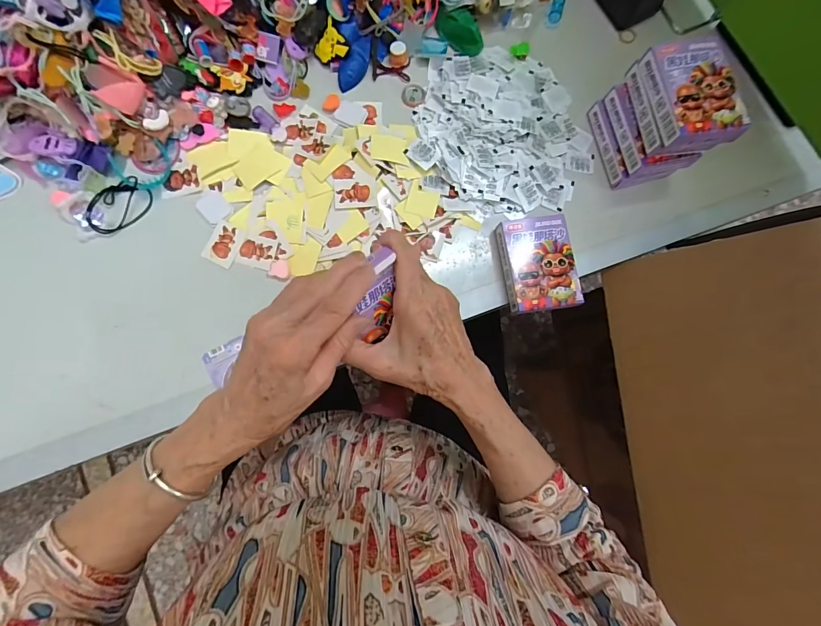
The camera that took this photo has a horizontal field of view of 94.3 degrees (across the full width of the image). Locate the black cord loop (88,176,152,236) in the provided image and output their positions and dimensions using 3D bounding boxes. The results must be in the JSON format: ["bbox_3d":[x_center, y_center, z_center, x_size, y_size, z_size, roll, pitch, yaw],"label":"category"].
[{"bbox_3d":[-0.271,-0.100,0.353,0.058,0.006,0.041,-33,87,-9],"label":"black cord loop"}]

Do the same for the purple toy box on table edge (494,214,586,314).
[{"bbox_3d":[0.124,-0.047,0.376,0.068,0.026,0.091,-9,84,-7],"label":"purple toy box on table edge"}]

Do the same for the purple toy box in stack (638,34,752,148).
[{"bbox_3d":[0.251,-0.196,0.338,0.063,0.023,0.093,-11,84,-7],"label":"purple toy box in stack"}]

